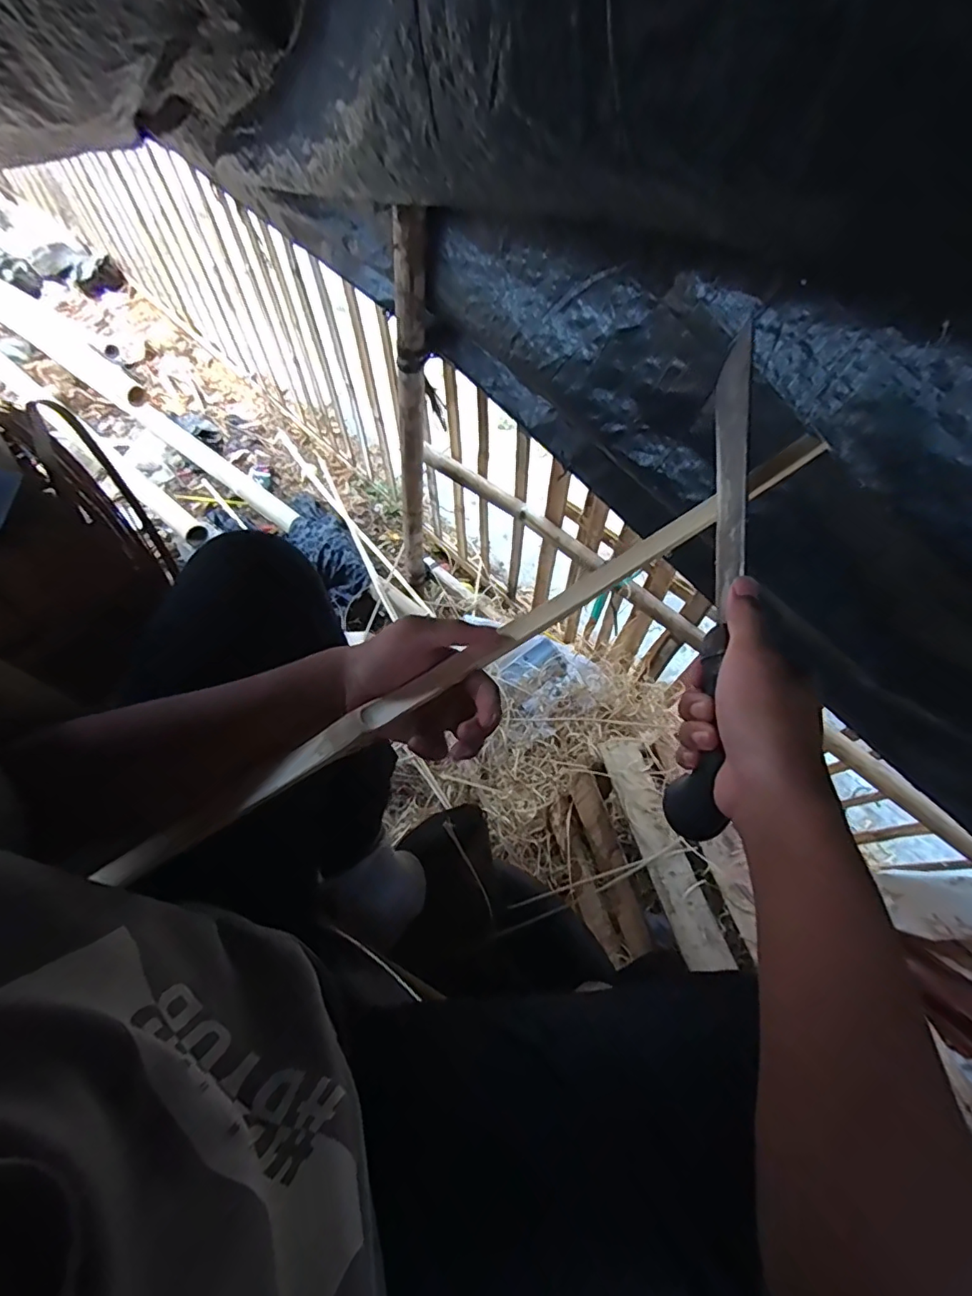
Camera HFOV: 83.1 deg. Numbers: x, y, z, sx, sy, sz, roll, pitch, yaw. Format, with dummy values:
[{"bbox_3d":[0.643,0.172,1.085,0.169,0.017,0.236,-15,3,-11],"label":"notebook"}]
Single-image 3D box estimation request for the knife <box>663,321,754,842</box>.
[{"bbox_3d":[0.164,-0.057,0.379,0.026,0.056,0.365,10,79,4],"label":"knife"}]

